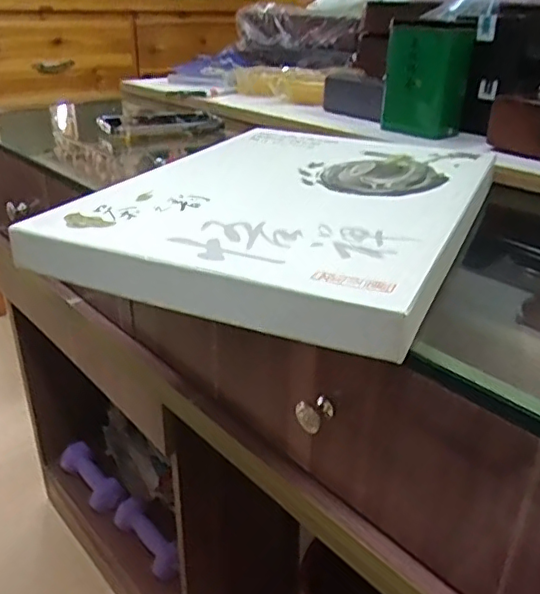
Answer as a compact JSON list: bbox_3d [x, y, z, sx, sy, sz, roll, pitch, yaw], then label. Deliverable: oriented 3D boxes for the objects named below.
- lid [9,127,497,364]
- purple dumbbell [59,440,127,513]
[{"bbox_3d":[0.021,-0.082,0.505,0.291,0.031,0.399,13,29,21],"label":"lid"},{"bbox_3d":[-0.365,0.375,1.222,0.054,0.061,0.200,-21,34,-38],"label":"purple dumbbell"}]

